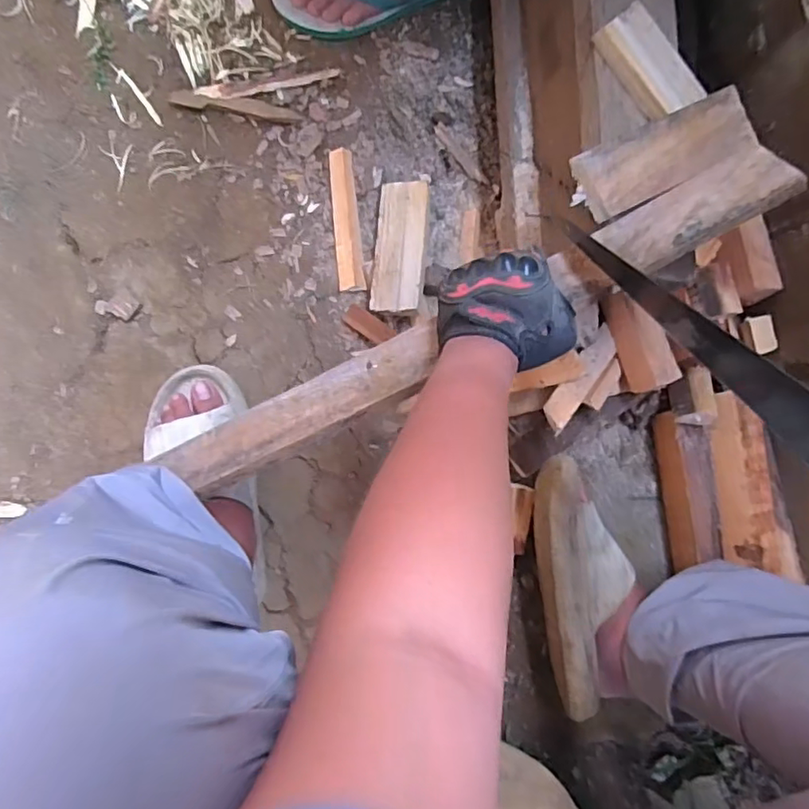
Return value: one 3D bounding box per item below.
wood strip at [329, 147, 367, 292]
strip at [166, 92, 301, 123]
[{"bbox_3d":[-0.073,-0.232,0.728,0.032,0.016,0.178,-5,88,-5],"label":"wood strip"},{"bbox_3d":[-0.210,-0.373,0.722,0.163,0.006,0.021,10,87,-4],"label":"strip"}]

